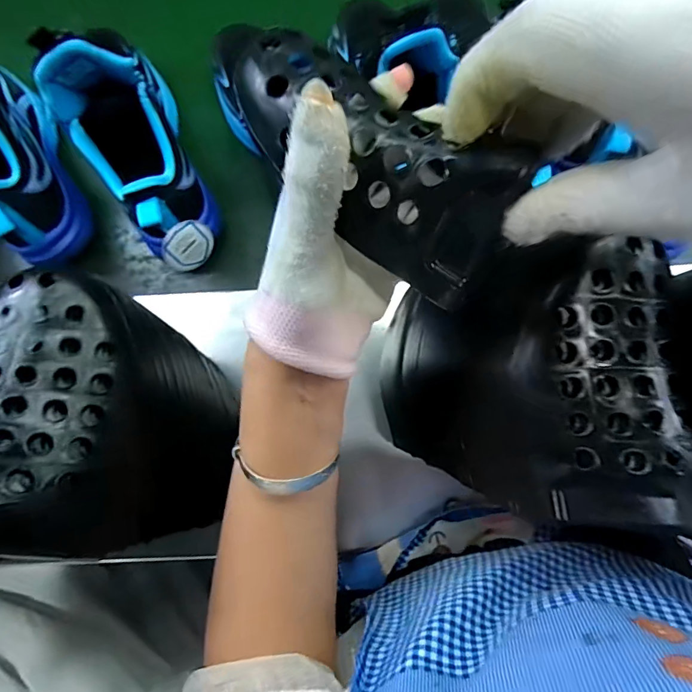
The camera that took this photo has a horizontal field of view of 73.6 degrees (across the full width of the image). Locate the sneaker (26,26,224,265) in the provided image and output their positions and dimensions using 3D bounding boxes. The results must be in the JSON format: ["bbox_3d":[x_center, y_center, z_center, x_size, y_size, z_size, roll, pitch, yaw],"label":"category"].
[{"bbox_3d":[-0.189,-0.197,0.388,0.081,0.129,0.224,-30,81,-4],"label":"sneaker"}]

